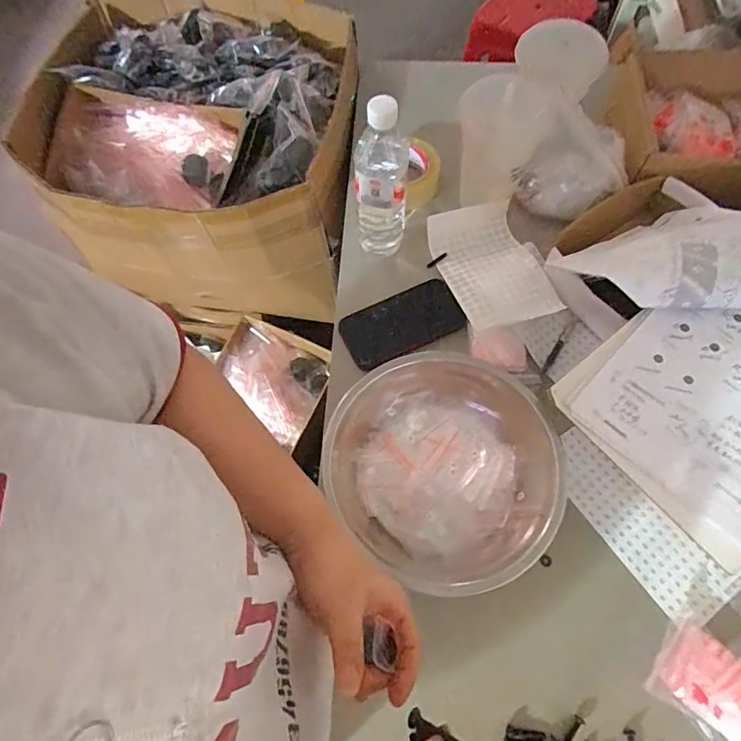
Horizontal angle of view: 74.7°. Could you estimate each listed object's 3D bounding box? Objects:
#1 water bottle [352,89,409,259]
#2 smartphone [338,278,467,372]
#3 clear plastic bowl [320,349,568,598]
[{"bbox_3d":[0.013,-0.232,0.614,0.062,0.235,0.061,1,66,2],"label":"water bottle"},{"bbox_3d":[0.042,-0.063,0.656,0.159,0.009,0.081,-24,73,-3],"label":"smartphone"},{"bbox_3d":[0.086,0.104,0.546,0.256,0.075,0.247,-1,66,1],"label":"clear plastic bowl"}]

